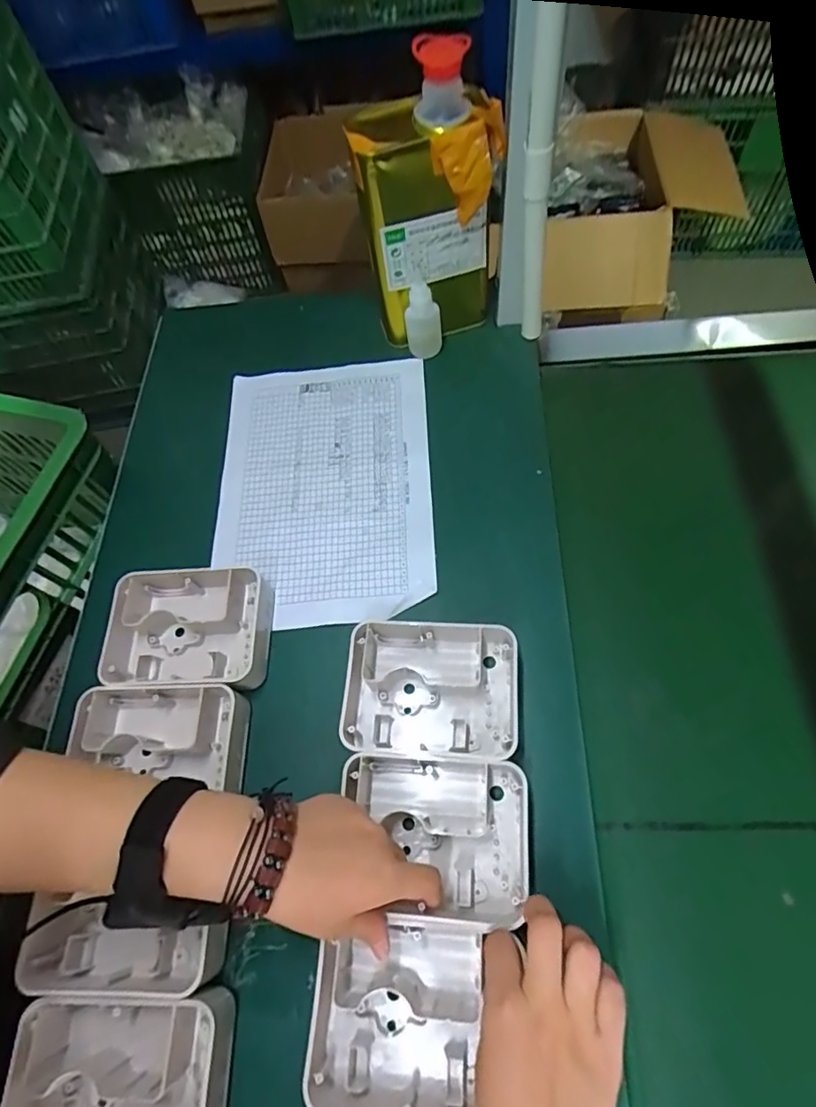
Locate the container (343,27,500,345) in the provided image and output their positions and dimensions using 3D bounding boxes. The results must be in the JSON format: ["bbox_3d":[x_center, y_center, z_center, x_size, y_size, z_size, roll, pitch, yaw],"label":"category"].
[{"bbox_3d":[0.017,-0.308,0.523,0.124,0.241,0.080,-1,64,6],"label":"container"}]

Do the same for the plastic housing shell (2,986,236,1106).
[{"bbox_3d":[-0.180,0.338,0.351,0.128,0.045,0.098,-4,64,4],"label":"plastic housing shell"}]

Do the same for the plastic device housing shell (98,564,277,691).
[{"bbox_3d":[-0.189,0.065,0.478,0.137,0.039,0.100,-3,64,5],"label":"plastic device housing shell"}]

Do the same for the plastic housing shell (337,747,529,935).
[{"bbox_3d":[0.019,0.196,0.391,0.127,0.047,0.099,3,65,5],"label":"plastic housing shell"}]

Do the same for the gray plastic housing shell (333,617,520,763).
[{"bbox_3d":[0.021,0.107,0.436,0.138,0.039,0.102,0,64,6],"label":"gray plastic housing shell"}]

